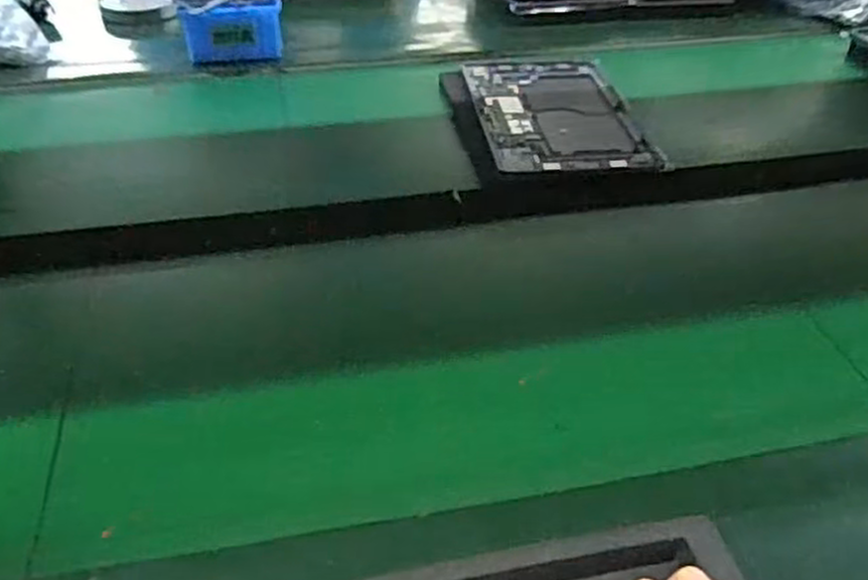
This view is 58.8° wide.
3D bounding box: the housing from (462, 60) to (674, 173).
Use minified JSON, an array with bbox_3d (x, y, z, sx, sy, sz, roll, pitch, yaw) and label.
[{"bbox_3d":[0.134,-0.200,0.859,0.173,0.011,0.251,-4,41,-6],"label":"housing"}]

